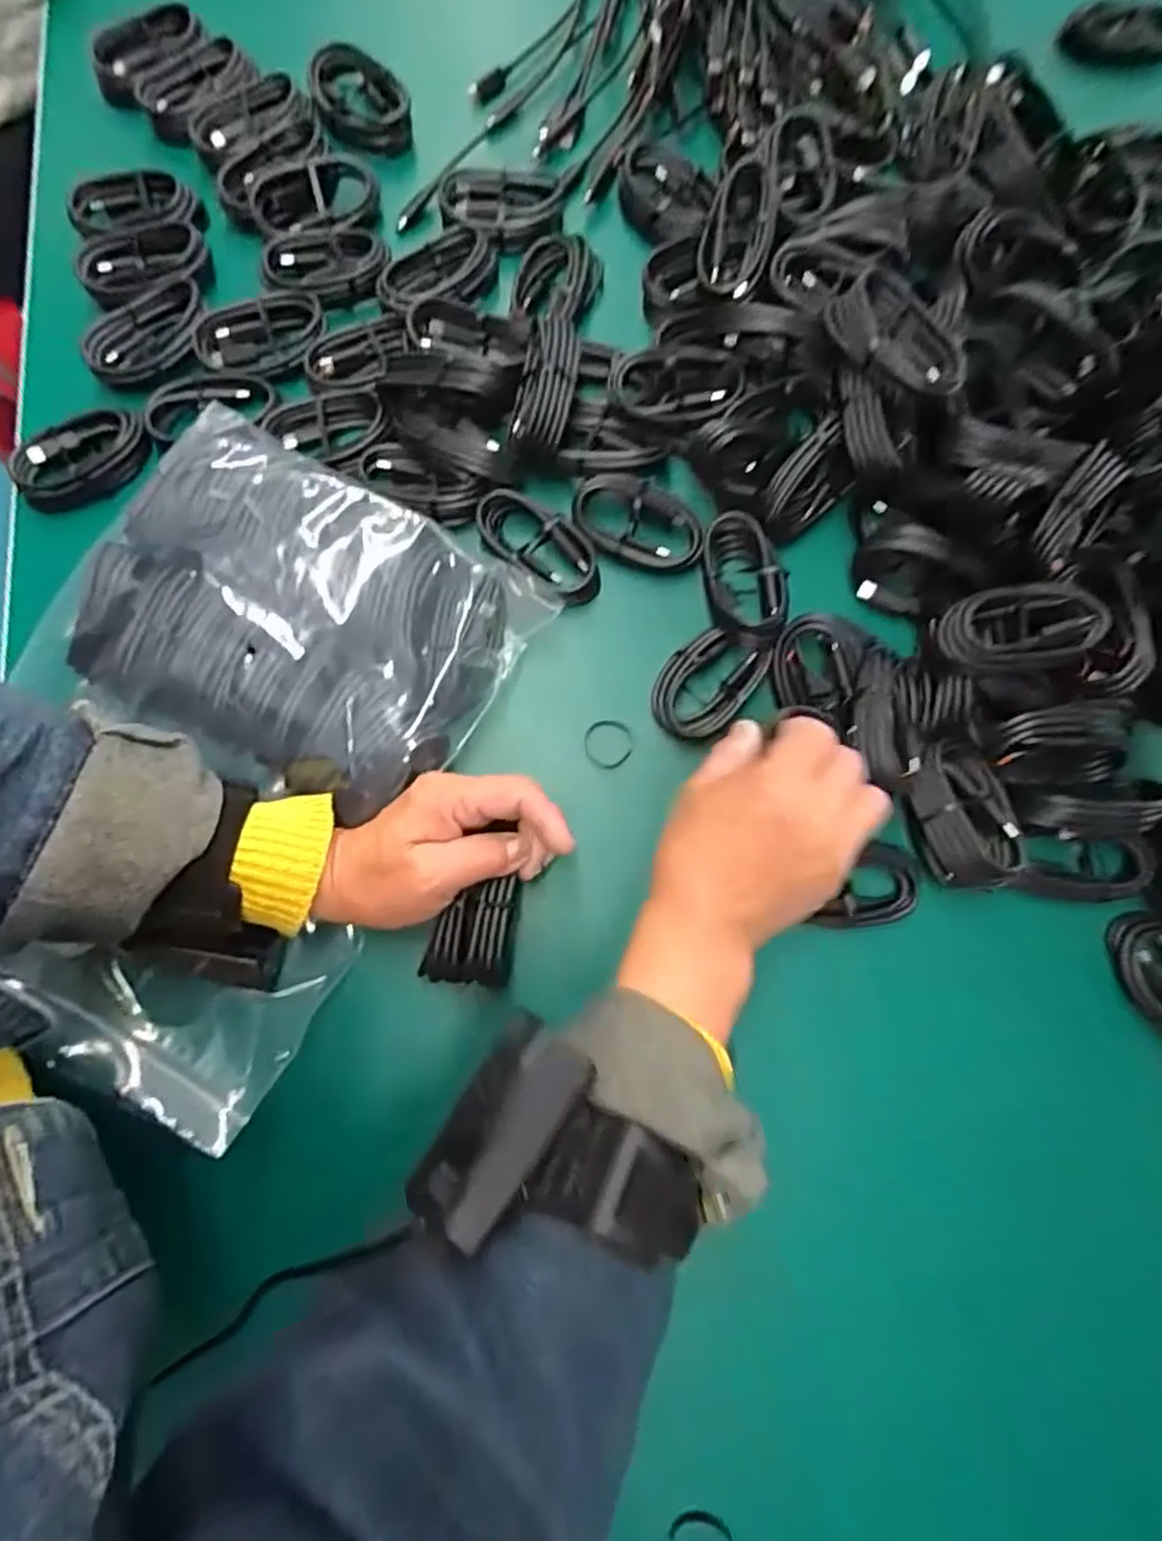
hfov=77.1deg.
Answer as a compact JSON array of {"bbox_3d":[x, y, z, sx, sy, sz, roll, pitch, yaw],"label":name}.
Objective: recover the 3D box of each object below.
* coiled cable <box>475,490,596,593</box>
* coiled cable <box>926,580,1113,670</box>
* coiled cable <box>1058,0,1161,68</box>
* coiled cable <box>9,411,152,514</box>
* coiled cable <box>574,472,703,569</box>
[{"bbox_3d":[-0.026,-0.126,0.402,0.071,0.019,0.035,31,81,5],"label":"coiled cable"},{"bbox_3d":[0.211,-0.068,0.355,0.074,0.025,0.040,-14,80,-3],"label":"coiled cable"},{"bbox_3d":[0.353,-0.478,0.474,0.074,0.032,0.018,7,80,1],"label":"coiled cable"},{"bbox_3d":[-0.279,-0.174,0.411,0.075,0.022,0.034,-32,82,-6],"label":"coiled cable"},{"bbox_3d":[0.032,-0.138,0.401,0.072,0.016,0.042,25,81,4],"label":"coiled cable"}]

